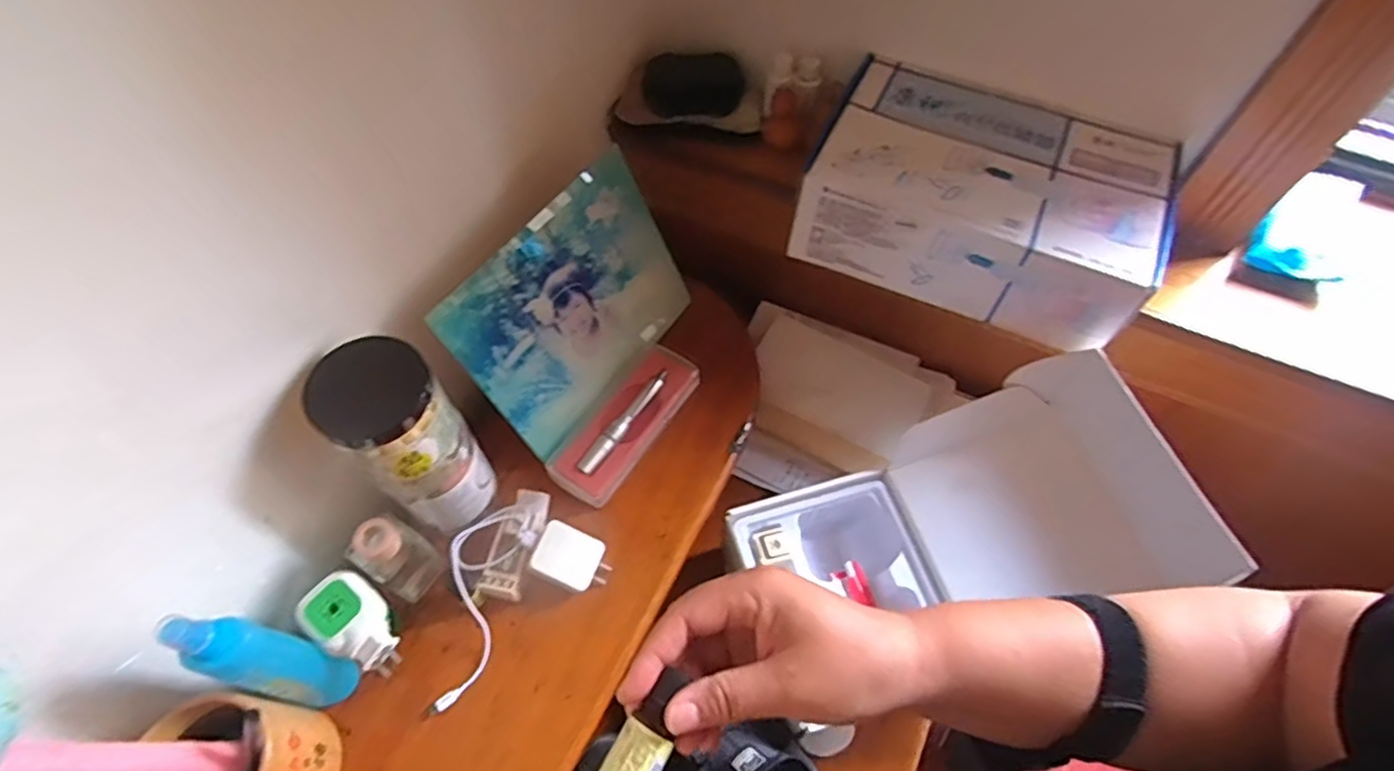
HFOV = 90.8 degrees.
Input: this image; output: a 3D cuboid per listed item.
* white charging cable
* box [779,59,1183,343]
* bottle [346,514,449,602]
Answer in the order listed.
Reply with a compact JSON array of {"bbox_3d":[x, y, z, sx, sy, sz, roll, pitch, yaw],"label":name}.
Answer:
[{"bbox_3d":[-0.190,0.177,0.578,0.059,0.055,0.172,18,61,10],"label":"white charging cable"},{"bbox_3d":[0.273,-0.187,0.667,0.299,0.090,0.216,21,61,11],"label":"box"},{"bbox_3d":[-0.252,0.141,0.575,0.042,0.090,0.046,31,64,17],"label":"bottle"}]

